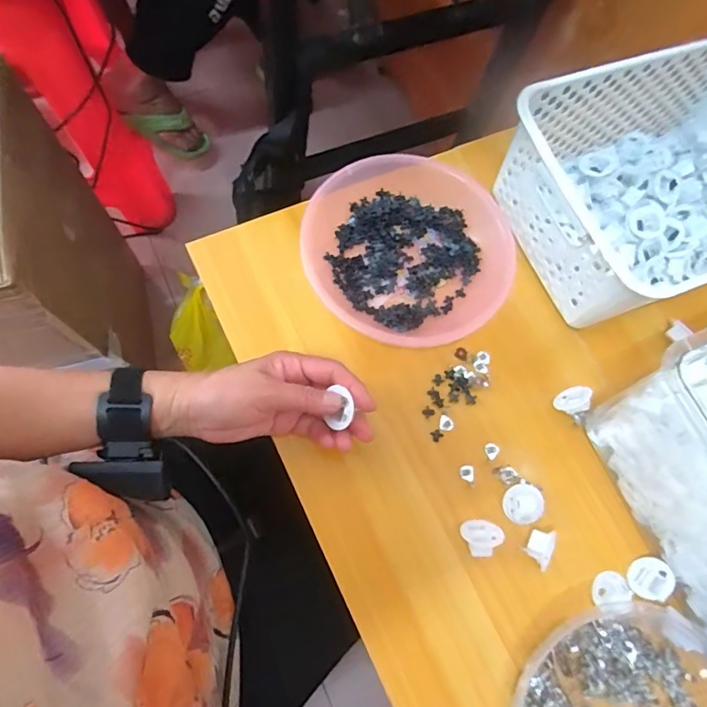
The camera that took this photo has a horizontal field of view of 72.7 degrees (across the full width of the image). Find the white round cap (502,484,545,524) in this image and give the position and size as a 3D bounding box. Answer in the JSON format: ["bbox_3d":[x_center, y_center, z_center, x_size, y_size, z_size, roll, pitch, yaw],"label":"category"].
[{"bbox_3d":[0.141,0.125,0.400,0.033,0.012,0.033,-4,75,14],"label":"white round cap"}]

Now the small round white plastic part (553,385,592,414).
[{"bbox_3d":[0.195,0.042,0.428,0.028,0.025,0.023,-20,75,-11],"label":"small round white plastic part"}]

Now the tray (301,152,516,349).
[{"bbox_3d":[0.054,-0.103,0.447,0.185,0.037,0.198,2,72,-5],"label":"tray"}]

